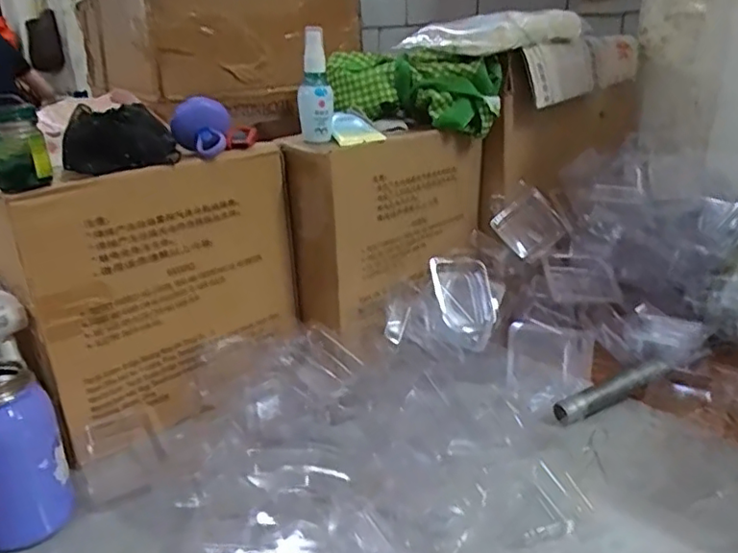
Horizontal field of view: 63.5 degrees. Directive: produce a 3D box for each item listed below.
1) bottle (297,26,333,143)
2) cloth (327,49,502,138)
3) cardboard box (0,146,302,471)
[{"bbox_3d":[-0.059,-0.203,0.657,0.037,0.128,0.030,-3,22,-4],"label":"bottle"},{"bbox_3d":[0.056,-0.234,0.756,0.211,0.088,0.068,6,23,17],"label":"cloth"},{"bbox_3d":[-0.235,0.006,0.647,0.139,0.249,0.288,17,28,37],"label":"cardboard box"}]

